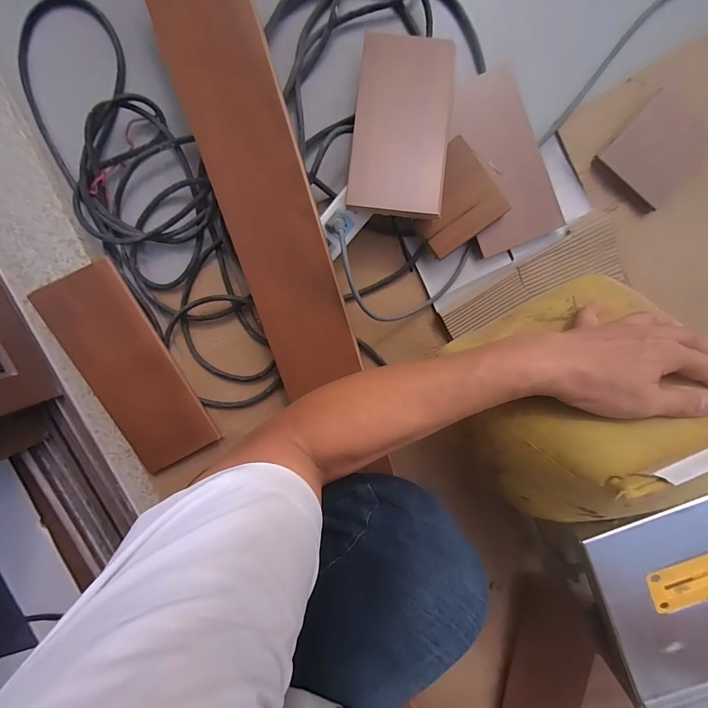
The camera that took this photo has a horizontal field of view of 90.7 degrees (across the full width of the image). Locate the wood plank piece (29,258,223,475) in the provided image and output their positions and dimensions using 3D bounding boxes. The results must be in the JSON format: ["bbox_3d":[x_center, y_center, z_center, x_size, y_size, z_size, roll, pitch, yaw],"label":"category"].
[{"bbox_3d":[-0.348,0.027,0.548,0.122,0.017,0.322,-30,98,-12],"label":"wood plank piece"}]

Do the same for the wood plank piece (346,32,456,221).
[{"bbox_3d":[0.064,-0.305,0.466,0.125,0.012,0.236,6,90,0],"label":"wood plank piece"}]

